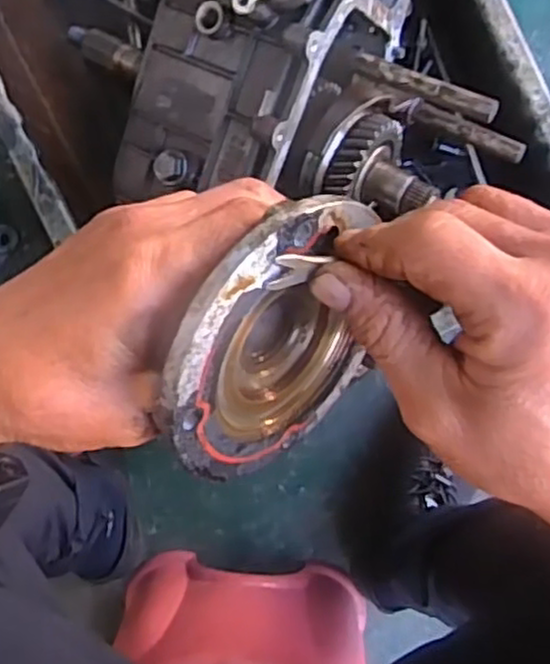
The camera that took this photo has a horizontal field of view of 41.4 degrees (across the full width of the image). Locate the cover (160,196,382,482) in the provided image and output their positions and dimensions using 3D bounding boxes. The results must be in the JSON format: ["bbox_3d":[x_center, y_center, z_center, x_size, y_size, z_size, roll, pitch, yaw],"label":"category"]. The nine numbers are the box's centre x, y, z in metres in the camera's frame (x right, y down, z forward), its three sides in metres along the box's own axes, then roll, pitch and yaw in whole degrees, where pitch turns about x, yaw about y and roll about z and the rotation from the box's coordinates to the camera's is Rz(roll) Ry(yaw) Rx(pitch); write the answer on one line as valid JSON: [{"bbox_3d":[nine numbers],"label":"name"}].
[{"bbox_3d":[-0.004,0.006,0.267,0.023,0.110,0.095,29,57,28],"label":"cover"}]

